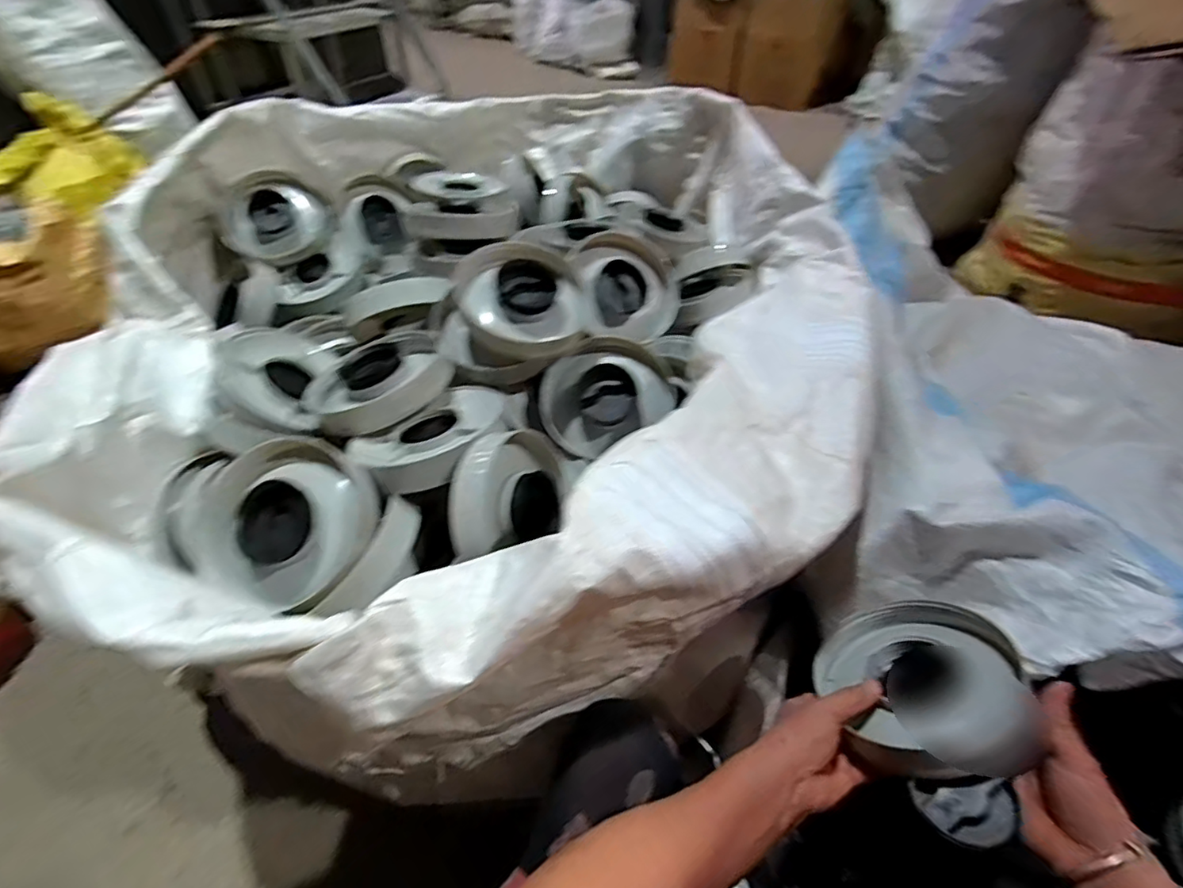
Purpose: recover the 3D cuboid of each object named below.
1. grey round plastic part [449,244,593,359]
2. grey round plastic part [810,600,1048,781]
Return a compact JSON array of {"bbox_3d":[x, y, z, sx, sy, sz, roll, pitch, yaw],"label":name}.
[{"bbox_3d":[-0.080,-0.174,0.685,0.161,0.052,0.154,-33,85,-22],"label":"grey round plastic part"},{"bbox_3d":[0.267,0.198,0.492,0.172,0.054,0.160,-23,33,25],"label":"grey round plastic part"}]

